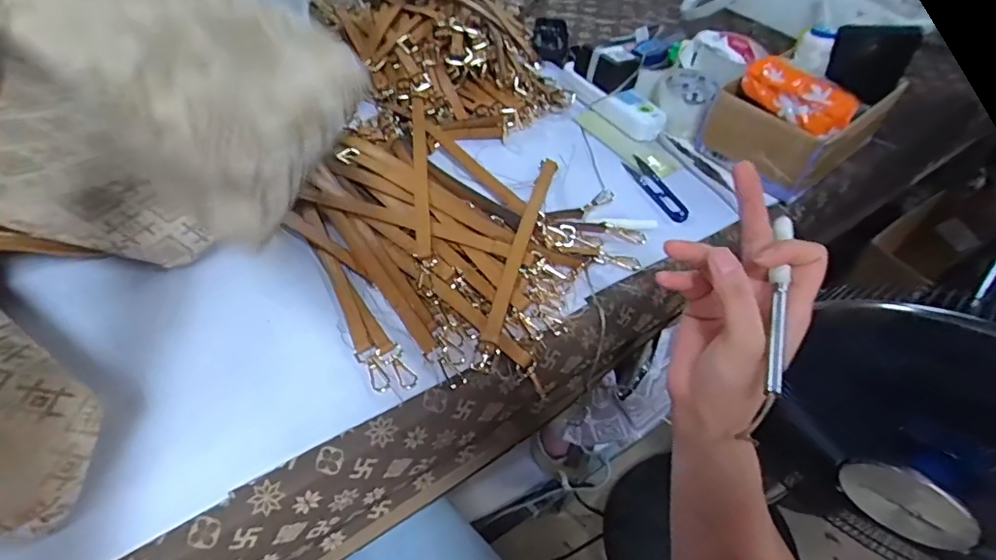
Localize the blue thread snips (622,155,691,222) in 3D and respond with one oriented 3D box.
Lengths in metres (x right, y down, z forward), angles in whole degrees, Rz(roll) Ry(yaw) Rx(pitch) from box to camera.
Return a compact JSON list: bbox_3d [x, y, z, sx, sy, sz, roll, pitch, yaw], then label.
[{"bbox_3d":[0.188,-0.111,0.642,0.024,0.016,0.123,-15,53,-16],"label":"blue thread snips"}]

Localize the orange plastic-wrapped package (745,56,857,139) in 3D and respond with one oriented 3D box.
[{"bbox_3d":[0.346,-0.216,0.625,0.049,0.054,0.143,-18,54,-18],"label":"orange plastic-wrapped package"}]

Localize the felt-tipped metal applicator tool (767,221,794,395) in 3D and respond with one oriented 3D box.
[{"bbox_3d":[0.165,0.009,0.315,0.009,0.012,0.119,16,57,9],"label":"felt-tipped metal applicator tool"}]

